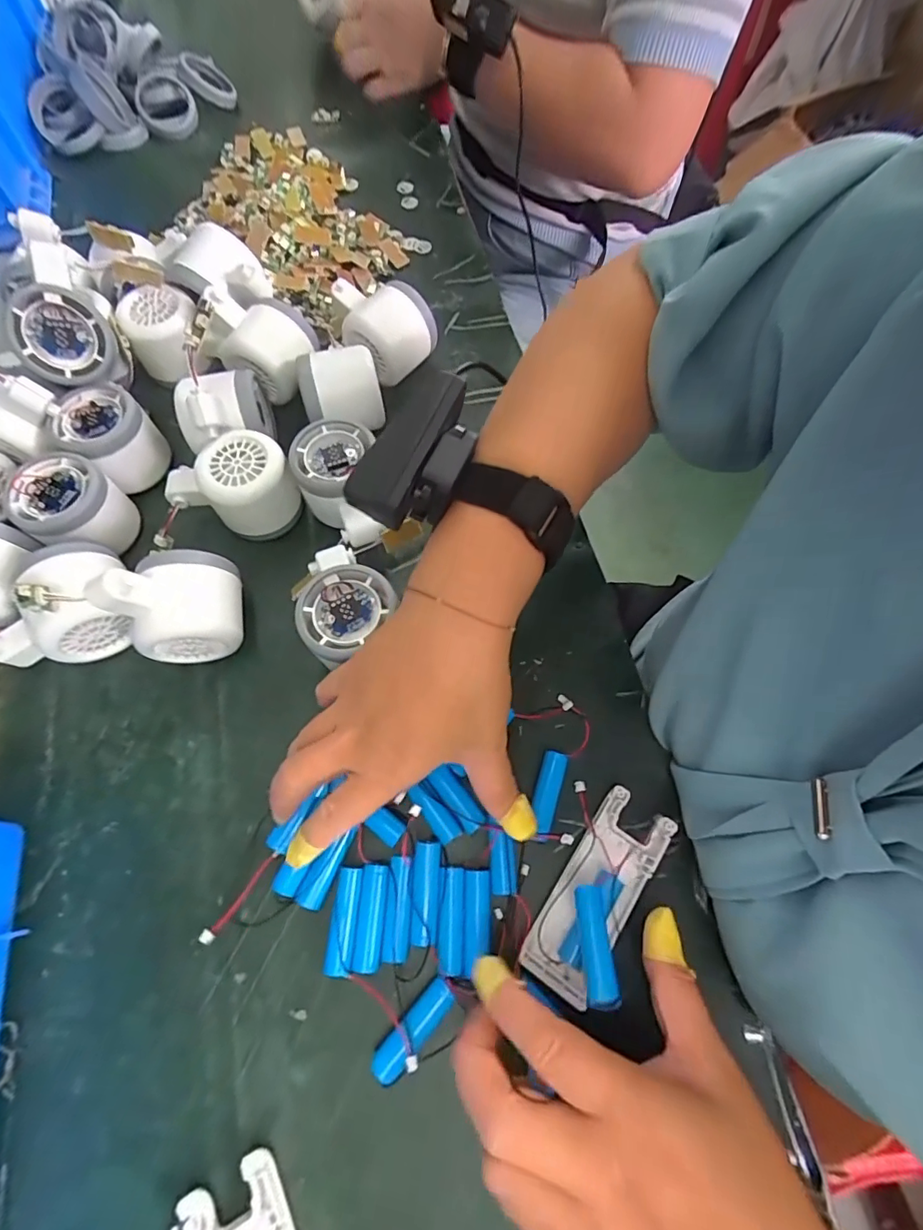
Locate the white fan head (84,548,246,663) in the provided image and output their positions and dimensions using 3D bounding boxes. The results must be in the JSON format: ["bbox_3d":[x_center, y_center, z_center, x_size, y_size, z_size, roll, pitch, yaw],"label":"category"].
[{"bbox_3d":[-0.169,-0.007,0.305,0.063,0.079,0.054,-8,68,-5],"label":"white fan head"}]

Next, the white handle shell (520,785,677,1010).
[{"bbox_3d":[0.075,0.150,0.275,0.039,0.011,0.104,35,71,12],"label":"white handle shell"}]

